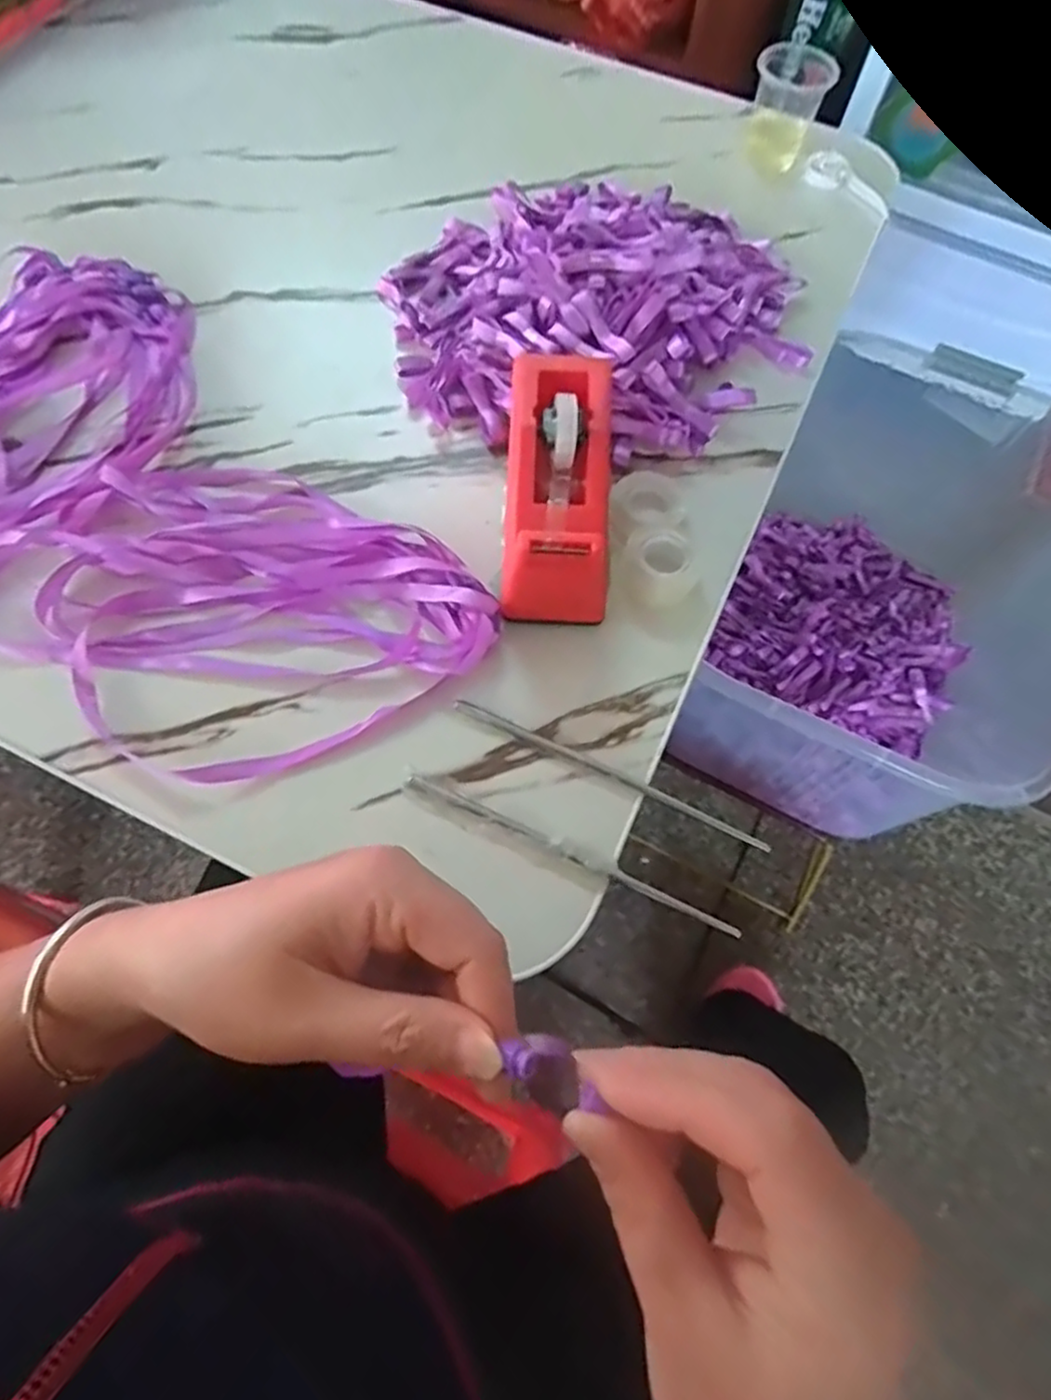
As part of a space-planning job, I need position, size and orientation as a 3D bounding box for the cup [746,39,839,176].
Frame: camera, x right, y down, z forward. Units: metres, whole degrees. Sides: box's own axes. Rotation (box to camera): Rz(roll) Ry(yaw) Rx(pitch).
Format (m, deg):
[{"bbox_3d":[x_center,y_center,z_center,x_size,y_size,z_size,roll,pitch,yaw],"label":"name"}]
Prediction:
[{"bbox_3d":[0.222,-0.506,0.585,0.059,0.063,0.054,1,65,-3],"label":"cup"}]

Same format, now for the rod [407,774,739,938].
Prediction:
[{"bbox_3d":[0.021,0.079,0.352,0.182,0.006,0.007,24,66,8],"label":"rod"}]

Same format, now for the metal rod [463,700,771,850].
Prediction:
[{"bbox_3d":[0.046,0.039,0.376,0.182,0.007,0.008,24,66,8],"label":"metal rod"}]

